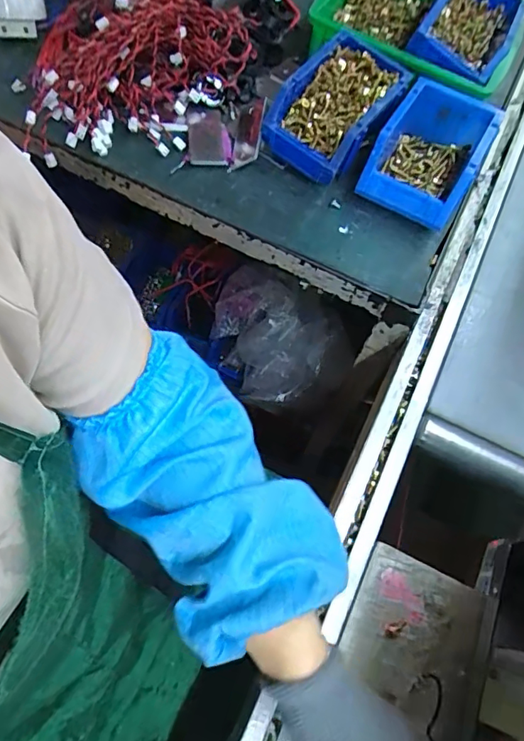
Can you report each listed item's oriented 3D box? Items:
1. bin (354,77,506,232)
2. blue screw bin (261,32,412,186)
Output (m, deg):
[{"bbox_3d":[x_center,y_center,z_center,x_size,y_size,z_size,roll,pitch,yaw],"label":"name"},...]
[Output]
[{"bbox_3d":[0.196,-0.253,0.582,0.122,0.074,0.162,25,65,8],"label":"bin"},{"bbox_3d":[0.090,-0.312,0.593,0.108,0.083,0.171,33,67,12],"label":"blue screw bin"}]

